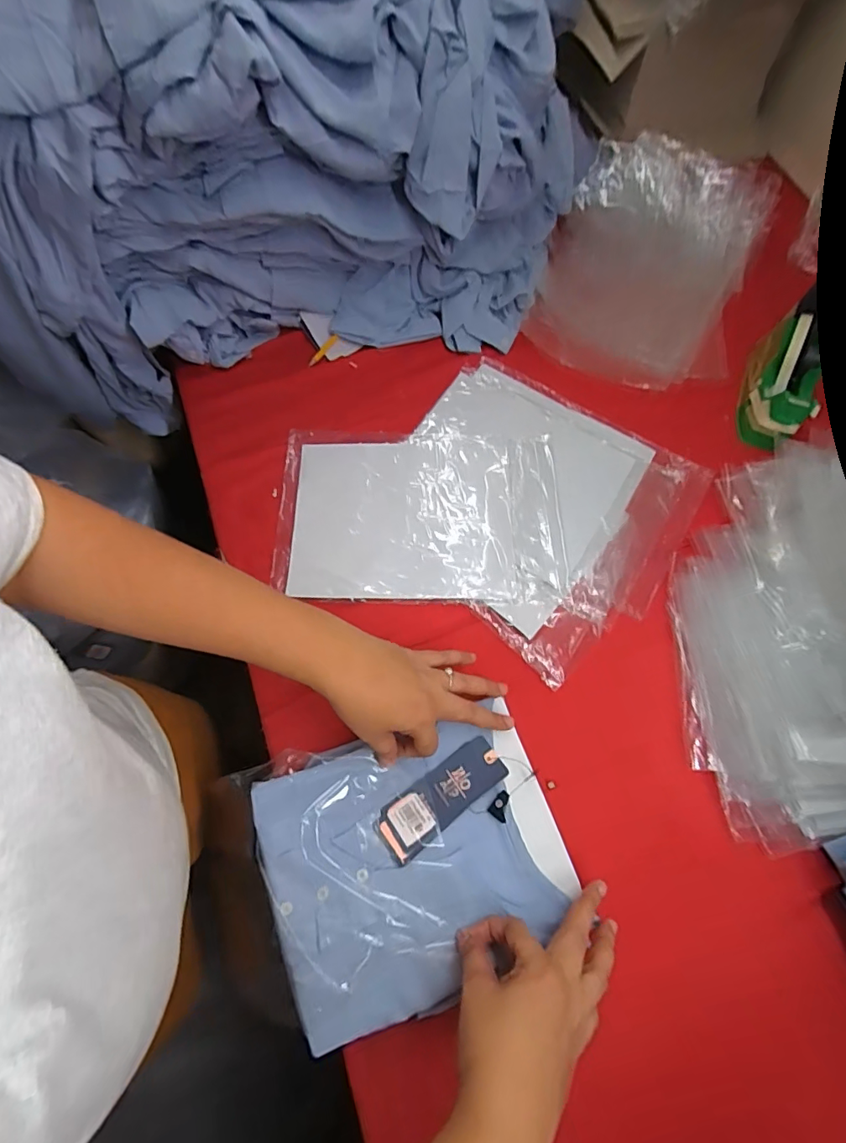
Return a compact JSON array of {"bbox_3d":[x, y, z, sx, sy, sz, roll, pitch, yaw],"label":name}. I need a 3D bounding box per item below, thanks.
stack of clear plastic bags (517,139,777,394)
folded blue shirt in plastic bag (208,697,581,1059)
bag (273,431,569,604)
[{"bbox_3d":[0.324,-0.449,0.696,0.271,0.055,0.388,21,71,8],"label":"stack of clear plastic bags"},{"bbox_3d":[-0.027,0.256,0.436,0.292,0.034,0.216,-17,70,-6],"label":"folded blue shirt in plastic bag"},{"bbox_3d":[-0.003,-0.068,0.581,0.327,0.008,0.216,1,69,1],"label":"bag"}]

